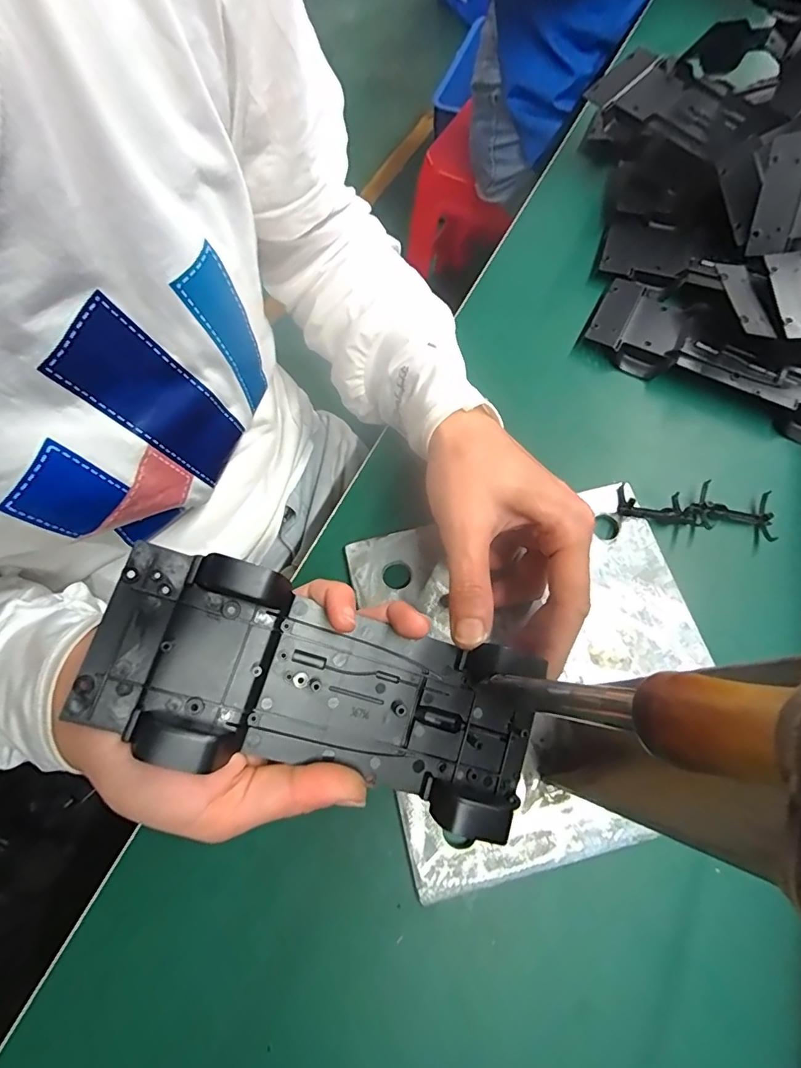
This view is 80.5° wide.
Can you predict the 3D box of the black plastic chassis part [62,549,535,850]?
[{"bbox_3d":[-0.028,0.068,0.201,0.186,0.025,0.076,22,69,-13],"label":"black plastic chassis part"}]

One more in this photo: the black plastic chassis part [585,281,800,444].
[{"bbox_3d":[0.237,-0.127,0.351,0.192,0.024,0.066,32,72,12],"label":"black plastic chassis part"}]

